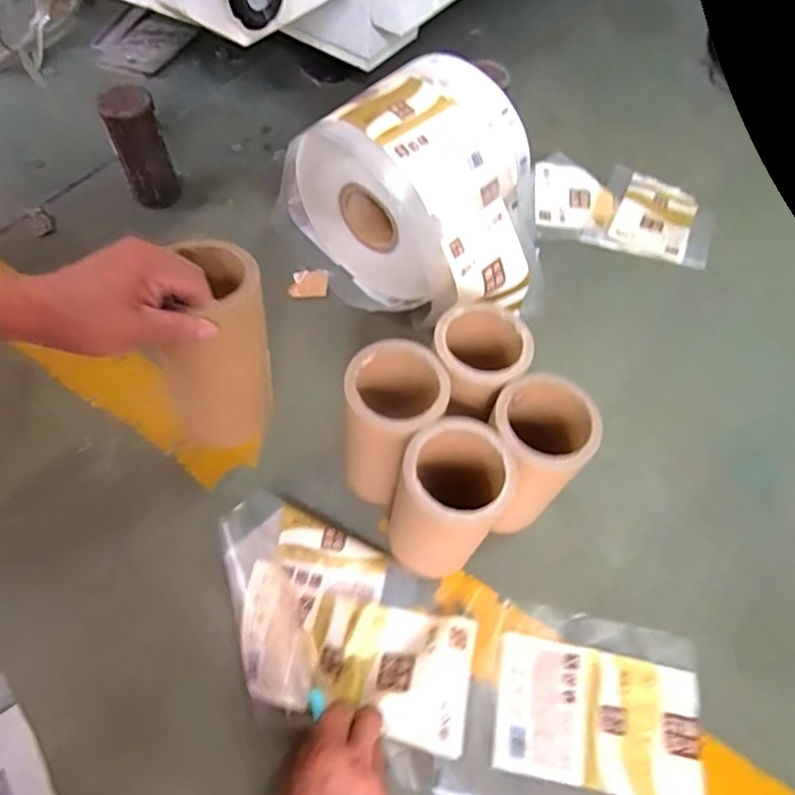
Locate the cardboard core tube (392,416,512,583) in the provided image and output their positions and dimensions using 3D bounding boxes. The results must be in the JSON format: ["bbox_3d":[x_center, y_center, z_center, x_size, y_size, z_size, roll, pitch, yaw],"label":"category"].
[{"bbox_3d":[0.046,0.105,0.541,0.092,0.182,0.101,15,61,4],"label":"cardboard core tube"}]

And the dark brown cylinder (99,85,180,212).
[{"bbox_3d":[-0.361,-0.353,0.794,0.067,0.157,0.071,-14,63,-12],"label":"dark brown cylinder"}]

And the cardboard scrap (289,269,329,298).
[{"bbox_3d":[-0.124,-0.160,0.790,0.051,0.010,0.049,1,61,-4],"label":"cardboard scrap"}]

